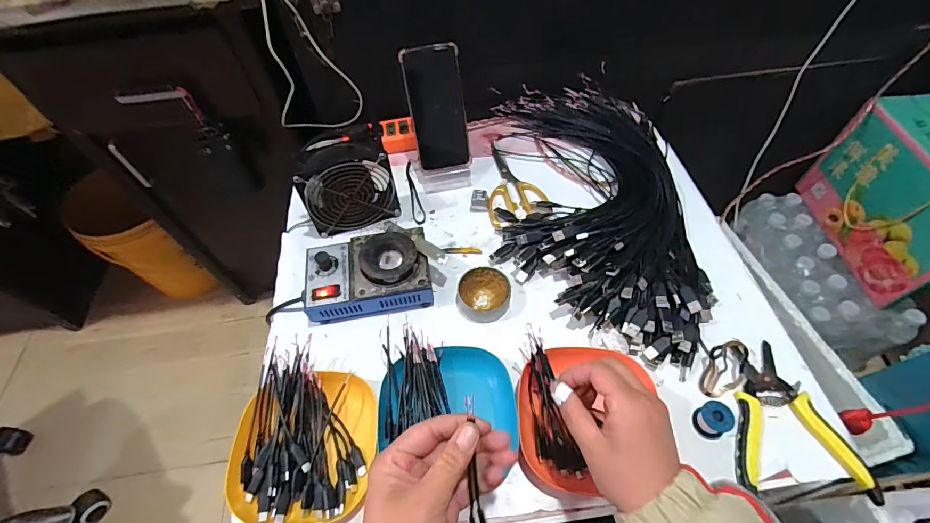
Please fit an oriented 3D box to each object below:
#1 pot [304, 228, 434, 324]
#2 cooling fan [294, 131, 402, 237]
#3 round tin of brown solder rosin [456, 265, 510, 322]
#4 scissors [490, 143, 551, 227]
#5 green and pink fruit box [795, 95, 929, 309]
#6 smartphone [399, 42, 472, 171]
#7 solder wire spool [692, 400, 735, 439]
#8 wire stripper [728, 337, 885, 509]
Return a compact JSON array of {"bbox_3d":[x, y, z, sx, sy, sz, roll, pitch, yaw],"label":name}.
[{"bbox_3d":[-0.119,0.015,0.521,0.150,0.065,0.105,-9,57,-3],"label":"pot"},{"bbox_3d":[-0.157,-0.101,0.562,0.118,0.122,0.053,-18,58,-9],"label":"cooling fan"},{"bbox_3d":[0.023,0.040,0.517,0.064,0.026,0.065,-1,57,2],"label":"round tin of brown solder rosin"},{"bbox_3d":[0.057,-0.123,0.635,0.087,0.010,0.163,-19,58,-10],"label":"scissors"},{"bbox_3d":[0.854,-0.110,0.790,0.158,0.235,0.328,-5,57,-1],"label":"green and pink fruit box"},{"bbox_3d":[-0.038,-0.215,0.597,0.076,0.165,0.009,-11,25,-5],"label":"smartphone"},{"bbox_3d":[0.249,0.159,0.422,0.029,0.028,0.029,-1,57,2],"label":"solder wire spool"},{"bbox_3d":[0.322,0.155,0.428,0.114,0.020,0.147,1,57,3],"label":"wire stripper"}]

